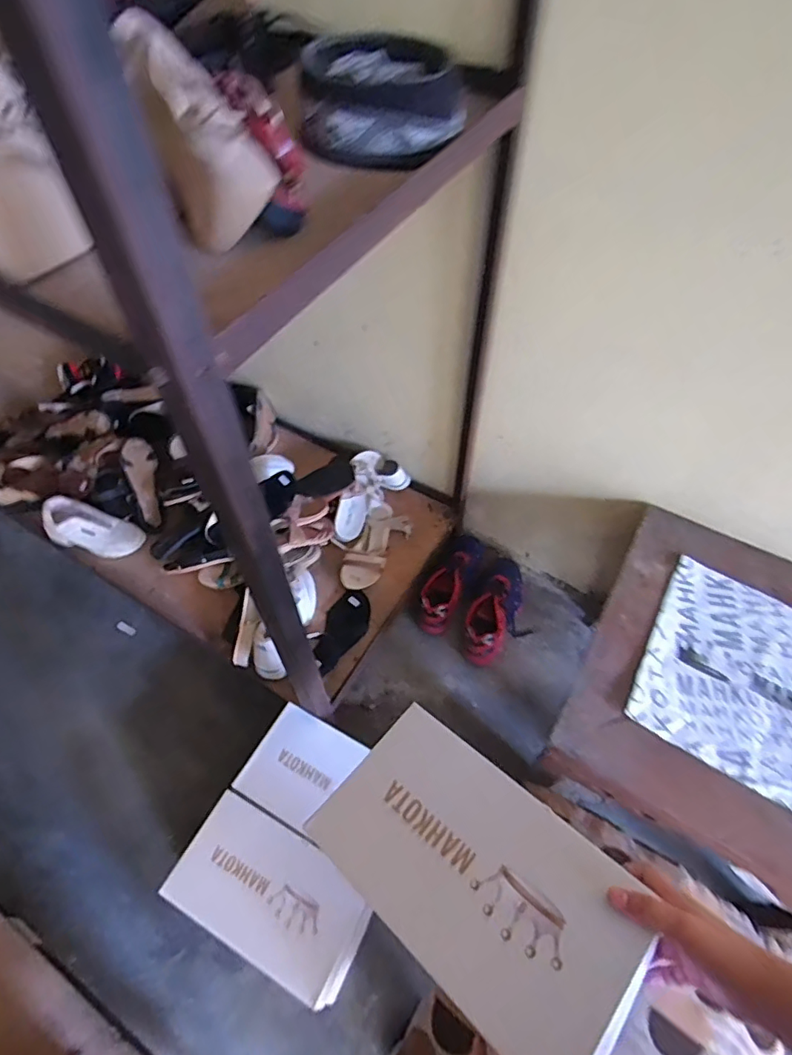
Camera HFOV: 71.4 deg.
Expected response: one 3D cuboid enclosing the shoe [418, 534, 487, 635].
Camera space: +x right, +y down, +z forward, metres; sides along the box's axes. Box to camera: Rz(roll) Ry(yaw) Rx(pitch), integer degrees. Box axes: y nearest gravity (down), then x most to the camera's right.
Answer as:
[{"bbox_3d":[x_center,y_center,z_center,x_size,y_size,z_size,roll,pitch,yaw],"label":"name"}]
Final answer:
[{"bbox_3d":[0.130,0.128,1.292,0.093,0.082,0.253,24,58,17],"label":"shoe"}]

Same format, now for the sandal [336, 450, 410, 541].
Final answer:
[{"bbox_3d":[-0.074,-0.074,1.293,0.133,0.072,0.231,24,58,17],"label":"sandal"}]

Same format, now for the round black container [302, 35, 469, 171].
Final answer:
[{"bbox_3d":[-0.015,-0.442,0.573,0.169,0.074,0.119,-3,54,-1],"label":"round black container"}]

